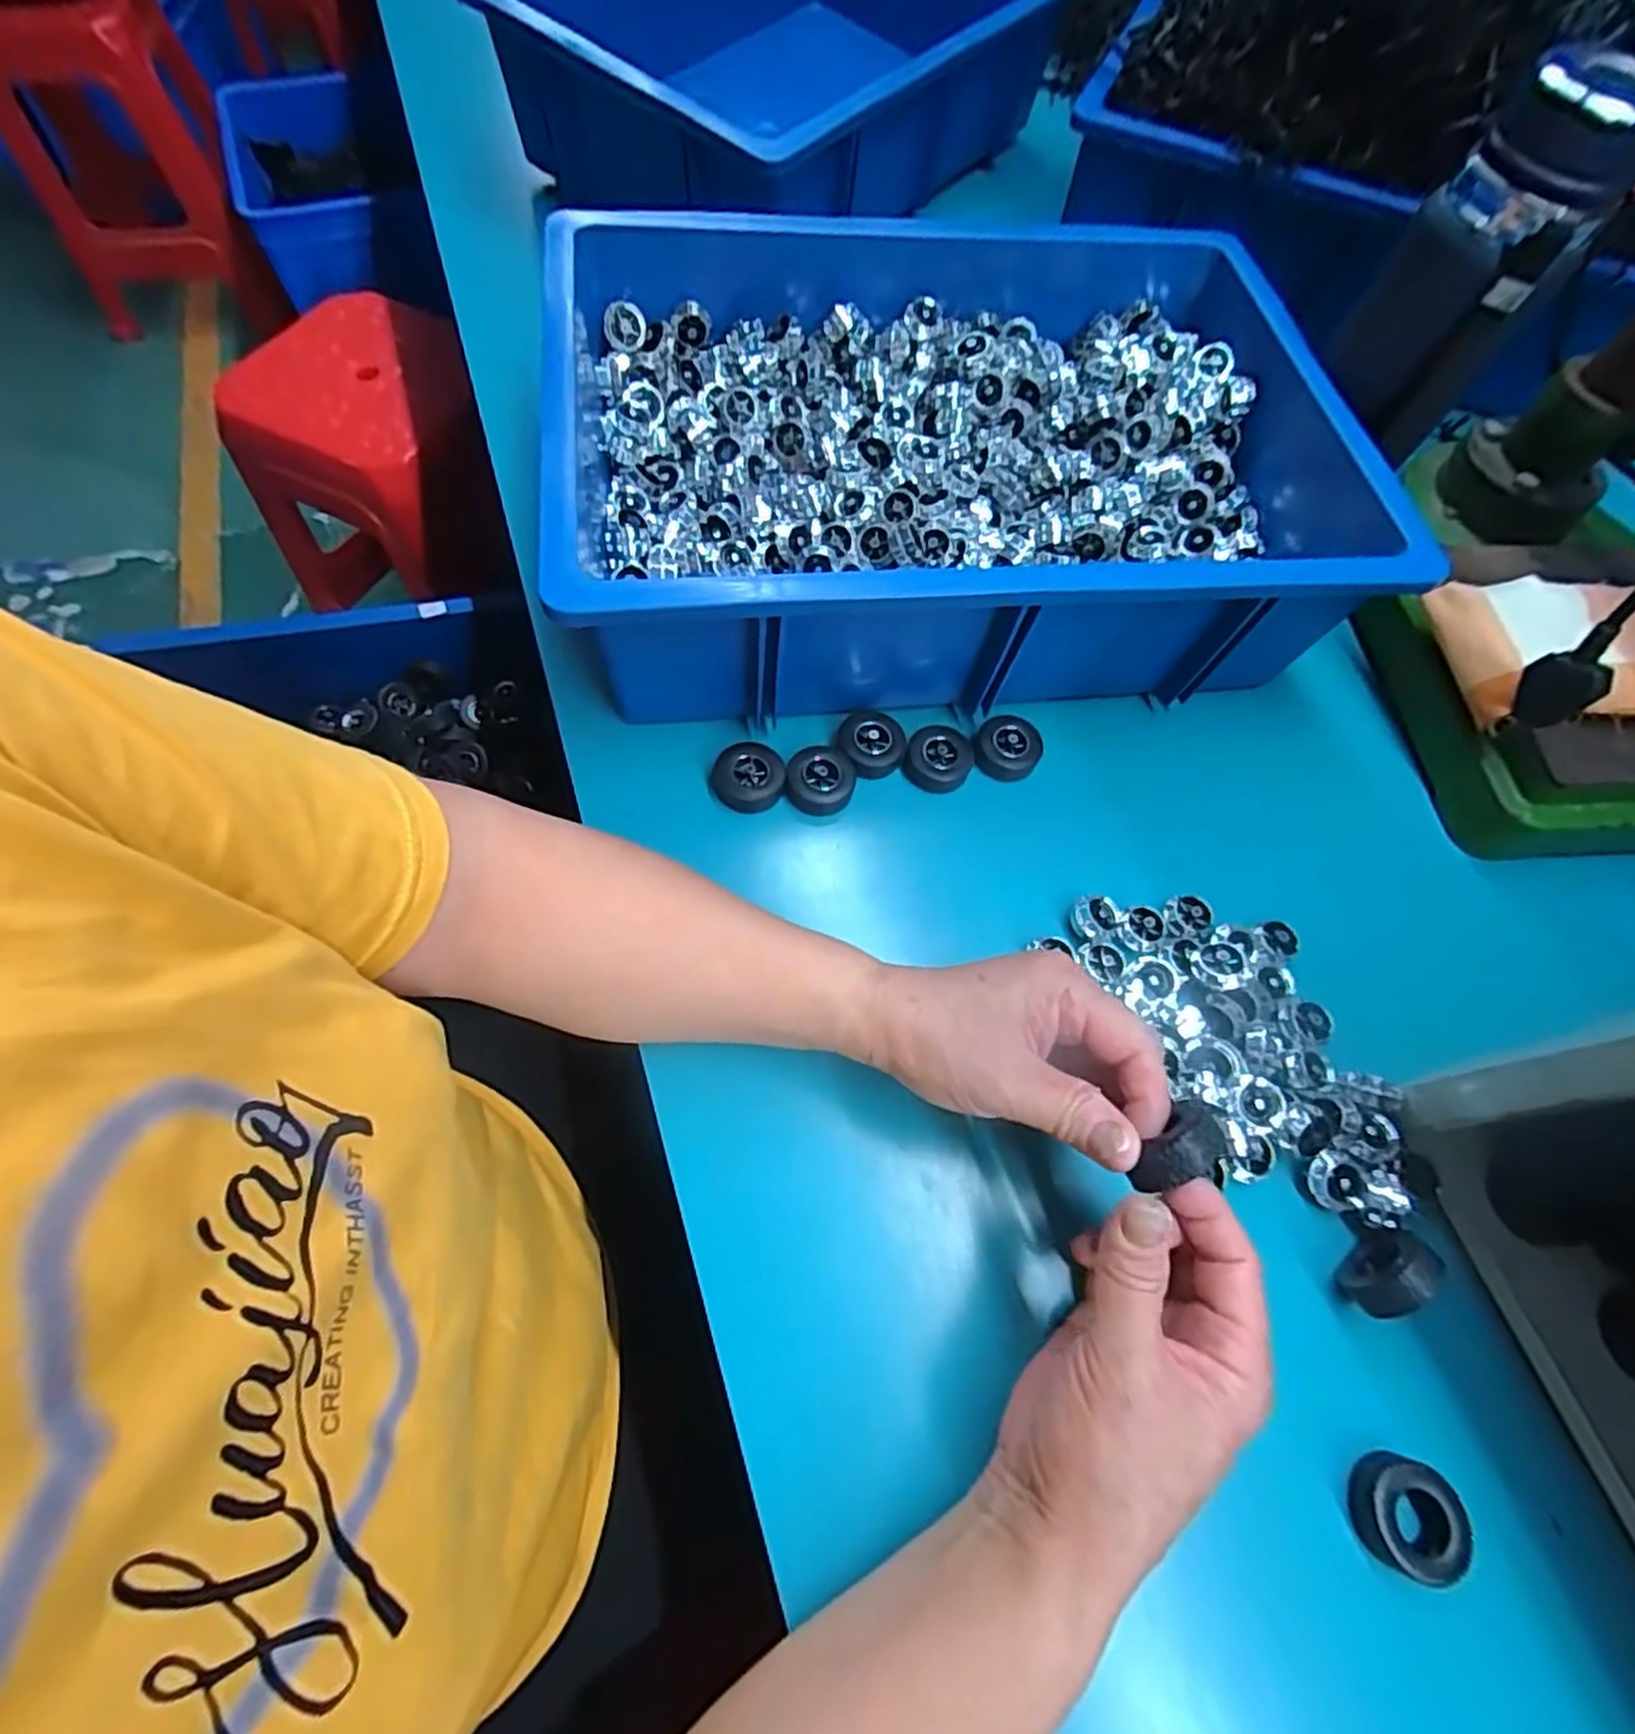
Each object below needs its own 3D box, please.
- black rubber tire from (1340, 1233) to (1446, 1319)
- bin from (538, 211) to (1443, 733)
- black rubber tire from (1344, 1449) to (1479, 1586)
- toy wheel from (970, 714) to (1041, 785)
[{"bbox_3d":[0.243,0.173,0.315,0.017,0.034,0.033,42,70,15],"label":"black rubber tire"},{"bbox_3d":[0.095,-0.255,0.448,0.468,0.112,0.320,-6,66,-6],"label":"bin"},{"bbox_3d":[0.232,0.255,0.290,0.034,0.016,0.038,34,68,11],"label":"black rubber tire"},{"bbox_3d":[0.109,-0.069,0.429,0.037,0.011,0.037,1,66,-3],"label":"toy wheel"}]

